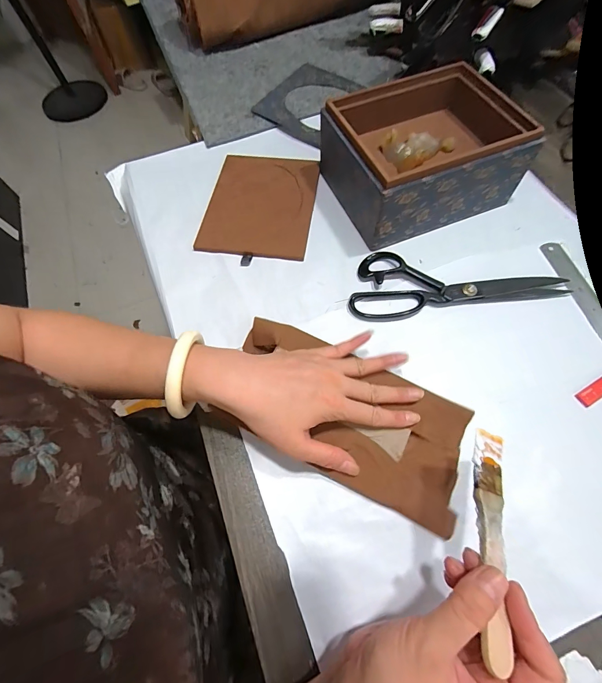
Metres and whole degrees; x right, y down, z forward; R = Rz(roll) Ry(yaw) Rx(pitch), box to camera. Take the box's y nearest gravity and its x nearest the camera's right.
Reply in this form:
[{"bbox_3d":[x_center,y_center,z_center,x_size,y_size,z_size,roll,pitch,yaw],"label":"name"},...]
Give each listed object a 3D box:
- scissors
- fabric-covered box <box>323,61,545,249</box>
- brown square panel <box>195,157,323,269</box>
[{"bbox_3d":[0.185,-0.078,0.419,0.248,0.013,0.093,-5,65,1],"label":"scissors"},{"bbox_3d":[0.161,-0.254,0.454,0.235,0.100,0.185,-20,65,-6],"label":"fabric-covered box"},{"bbox_3d":[-0.060,-0.204,0.497,0.153,0.007,0.198,7,65,6],"label":"brown square panel"}]

